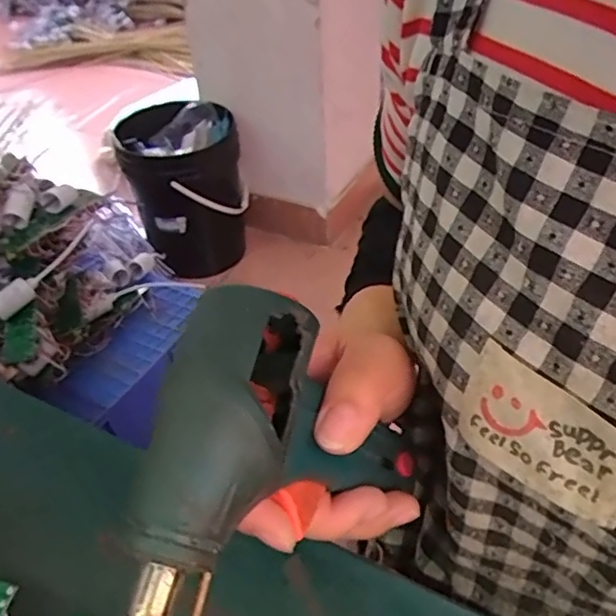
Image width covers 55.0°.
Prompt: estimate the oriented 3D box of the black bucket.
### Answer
[{"bbox_3d":[-0.318,-0.296,1.589,0.286,0.422,0.286,-2,41,1],"label":"black bucket"}]

